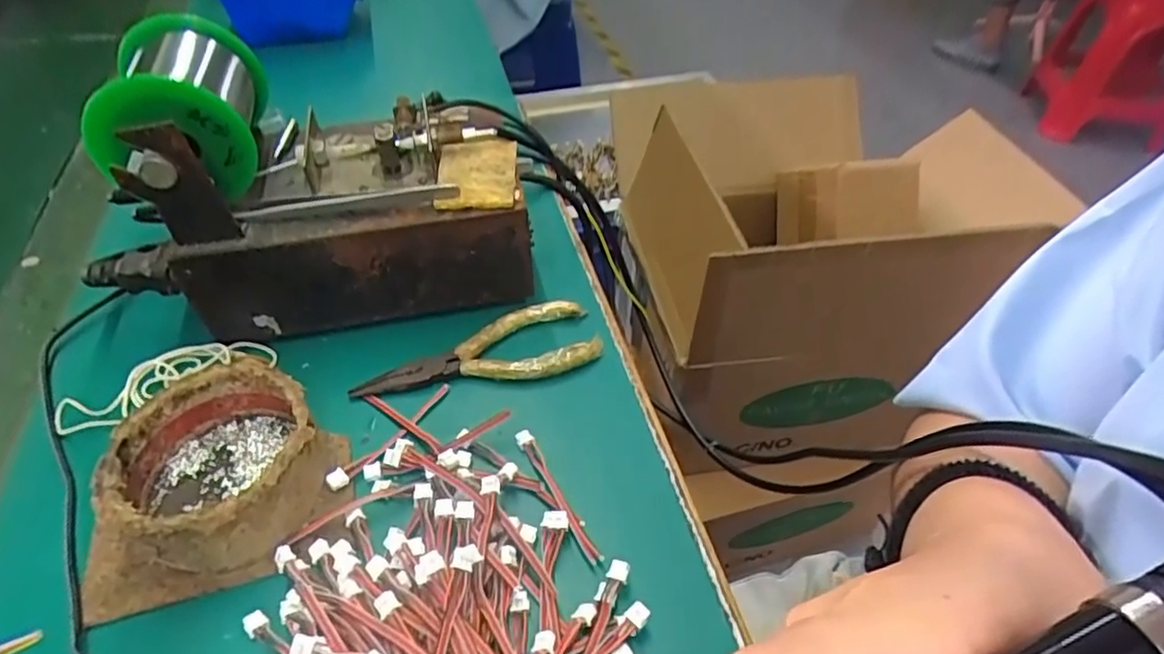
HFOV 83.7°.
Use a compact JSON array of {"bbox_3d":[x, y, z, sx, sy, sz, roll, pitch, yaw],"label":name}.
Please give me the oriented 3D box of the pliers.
[{"bbox_3d":[-0.056,0.017,0.355,0.129,0.016,0.046,-13,48,-14],"label":"pliers"}]

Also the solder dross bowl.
[{"bbox_3d":[-0.159,0.057,0.285,0.081,0.036,0.081,1,46,-1],"label":"solder dross bowl"}]

